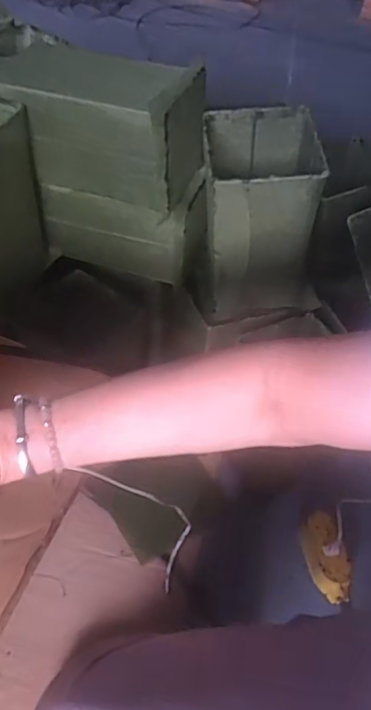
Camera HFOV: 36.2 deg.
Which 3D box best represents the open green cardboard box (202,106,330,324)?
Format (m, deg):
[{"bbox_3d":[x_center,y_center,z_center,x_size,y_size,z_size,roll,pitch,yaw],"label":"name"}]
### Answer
[{"bbox_3d":[0.096,-0.184,0.795,0.159,0.253,0.147,3,49,-4],"label":"open green cardboard box"}]

